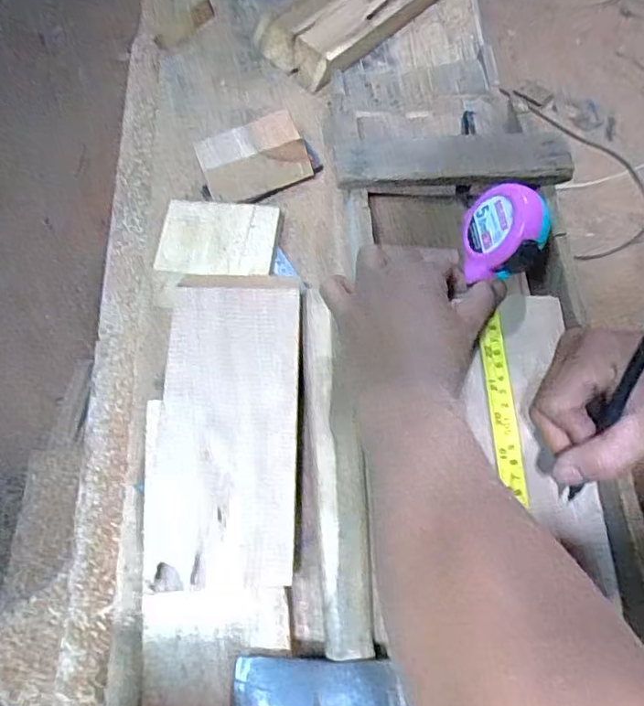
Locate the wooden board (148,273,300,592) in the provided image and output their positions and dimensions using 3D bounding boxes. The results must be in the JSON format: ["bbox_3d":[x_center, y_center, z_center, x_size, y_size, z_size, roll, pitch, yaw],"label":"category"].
[{"bbox_3d":[-0.072,0.046,0.433,0.106,0.014,0.242,0,69,1],"label":"wooden board"}]

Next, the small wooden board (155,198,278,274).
[{"bbox_3d":[-0.095,-0.108,0.520,0.103,0.011,0.075,7,72,2],"label":"small wooden board"}]

